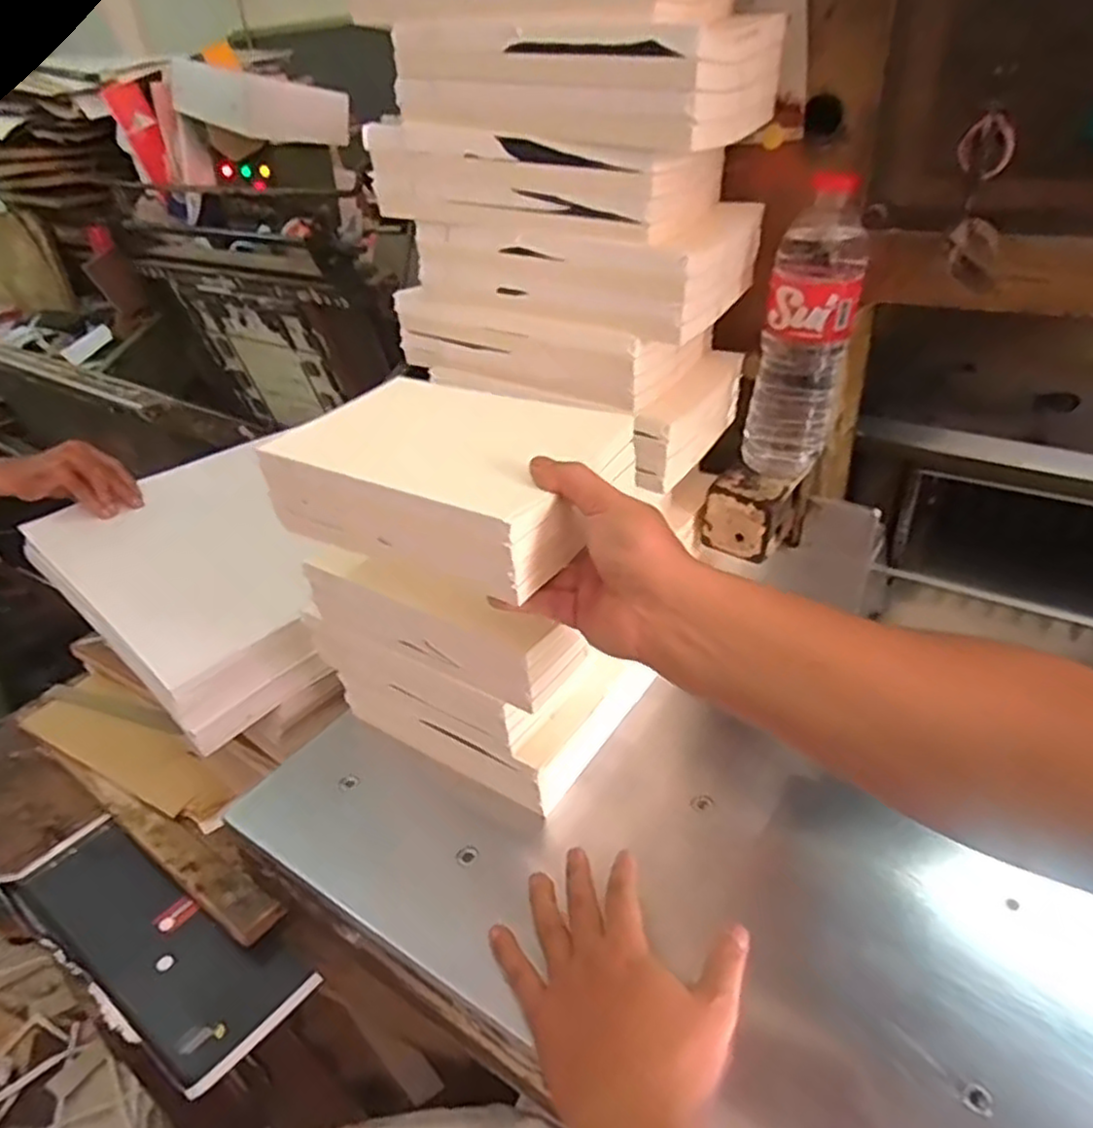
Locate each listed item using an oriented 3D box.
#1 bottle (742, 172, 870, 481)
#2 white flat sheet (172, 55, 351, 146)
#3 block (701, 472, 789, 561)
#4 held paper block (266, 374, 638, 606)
[{"bbox_3d":[0.206,-0.176,0.583,0.077,0.218,0.061,6,34,15],"label":"bottle"},{"bbox_3d":[-0.564,-0.912,1.453,0.326,0.100,0.057,5,31,-15],"label":"white flat sheet"},{"bbox_3d":[0.173,-0.045,0.634,0.064,0.060,0.051,17,38,29],"label":"block"},{"bbox_3d":[-0.066,-0.060,0.513,0.211,0.071,0.144,16,38,28],"label":"held paper block"}]

